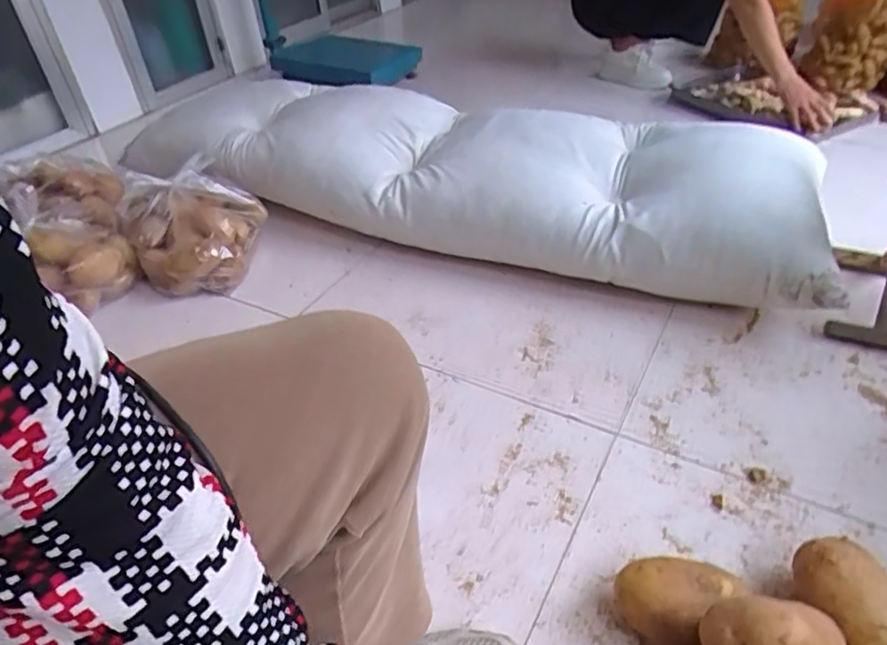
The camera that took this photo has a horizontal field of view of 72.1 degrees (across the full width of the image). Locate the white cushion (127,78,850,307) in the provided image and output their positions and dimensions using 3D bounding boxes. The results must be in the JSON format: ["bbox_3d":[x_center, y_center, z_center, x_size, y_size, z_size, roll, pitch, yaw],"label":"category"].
[{"bbox_3d":[-0.003,-0.323,1.280,1.391,0.207,0.443,19,47,20],"label":"white cushion"}]

